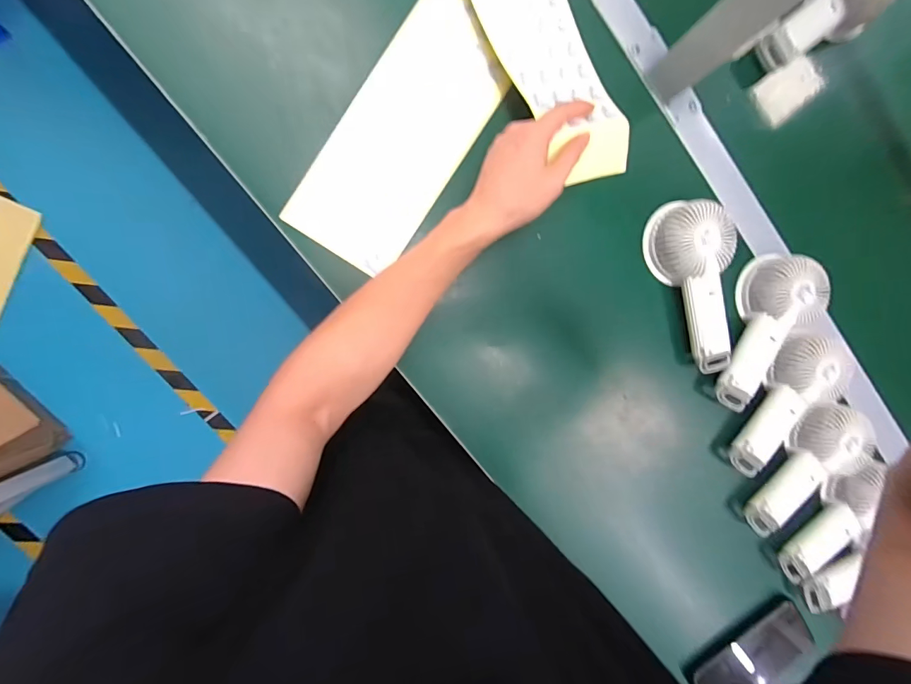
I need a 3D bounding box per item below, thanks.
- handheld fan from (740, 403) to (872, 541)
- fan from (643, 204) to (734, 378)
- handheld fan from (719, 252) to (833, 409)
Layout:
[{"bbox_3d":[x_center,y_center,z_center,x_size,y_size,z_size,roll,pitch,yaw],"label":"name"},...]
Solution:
[{"bbox_3d":[0.410,0.150,0.460,0.085,0.034,0.173,29,90,-10],"label":"handheld fan"},{"bbox_3d":[0.256,-0.056,0.421,0.067,0.042,0.180,-15,97,-7],"label":"fan"},{"bbox_3d":[0.346,-0.007,0.442,0.082,0.040,0.176,17,92,-10],"label":"handheld fan"}]

